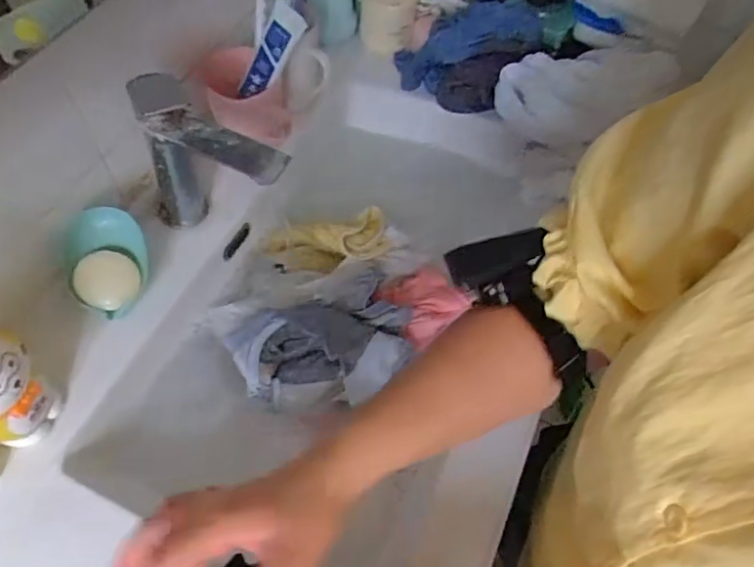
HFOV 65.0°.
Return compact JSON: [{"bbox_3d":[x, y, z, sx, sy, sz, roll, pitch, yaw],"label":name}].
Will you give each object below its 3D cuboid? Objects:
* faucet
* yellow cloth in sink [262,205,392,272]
[{"bbox_3d":[-0.166,-0.109,0.613,0.155,0.177,0.076,15,58,7],"label":"faucet"},{"bbox_3d":[-0.059,-0.046,0.742,0.149,0.044,0.078,-16,59,-13],"label":"yellow cloth in sink"}]

